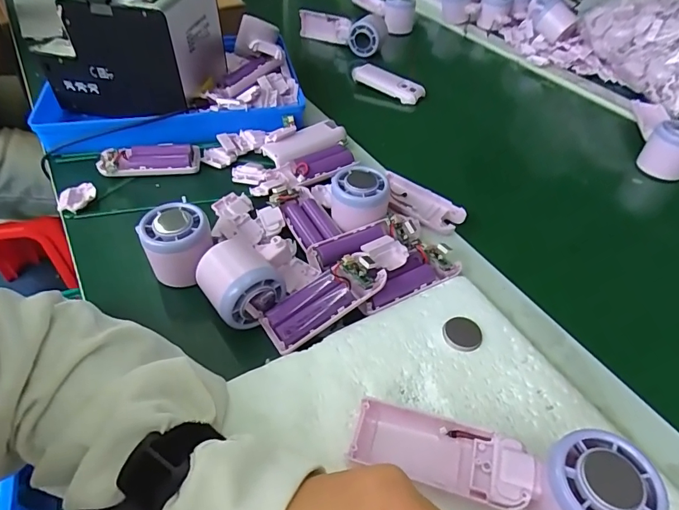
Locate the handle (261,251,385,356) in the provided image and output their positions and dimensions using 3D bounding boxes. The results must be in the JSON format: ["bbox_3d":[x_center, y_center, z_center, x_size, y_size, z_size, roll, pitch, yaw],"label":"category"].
[{"bbox_3d":[-0.012,0.035,0.360,0.103,0.019,0.038,-33,55,-14],"label":"handle"}]

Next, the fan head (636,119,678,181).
[{"bbox_3d":[0.409,-0.129,0.548,0.055,0.059,0.042,29,51,22],"label":"fan head"}]

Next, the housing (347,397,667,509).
[{"bbox_3d":[0.094,0.132,0.273,0.167,0.061,0.054,5,42,27],"label":"housing"}]

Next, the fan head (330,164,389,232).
[{"bbox_3d":[0.020,-0.054,0.440,0.057,0.043,0.059,-14,48,-15],"label":"fan head"}]

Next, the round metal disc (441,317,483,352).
[{"bbox_3d":[0.099,0.062,0.355,0.029,0.004,0.030,1,46,-1],"label":"round metal disc"}]

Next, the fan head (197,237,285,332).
[{"bbox_3d":[-0.082,0.019,0.361,0.050,0.043,0.056,-32,55,-28],"label":"fan head"}]

